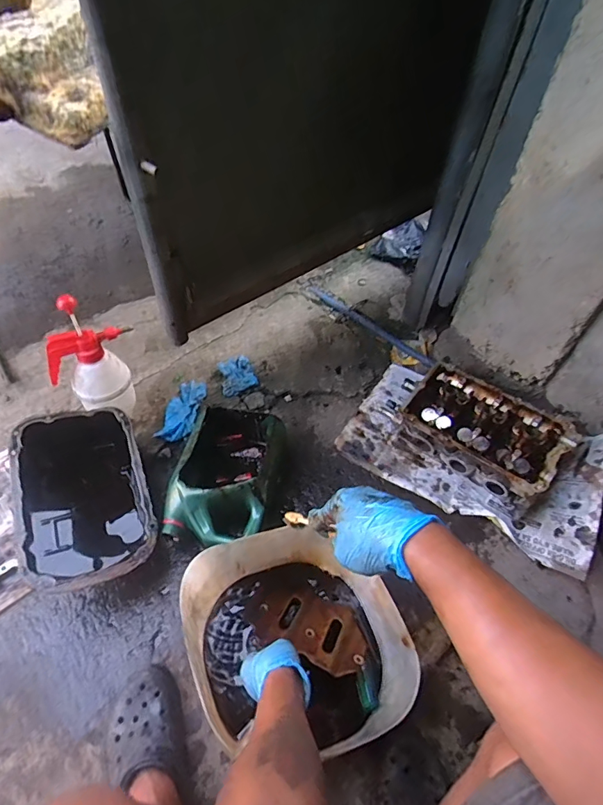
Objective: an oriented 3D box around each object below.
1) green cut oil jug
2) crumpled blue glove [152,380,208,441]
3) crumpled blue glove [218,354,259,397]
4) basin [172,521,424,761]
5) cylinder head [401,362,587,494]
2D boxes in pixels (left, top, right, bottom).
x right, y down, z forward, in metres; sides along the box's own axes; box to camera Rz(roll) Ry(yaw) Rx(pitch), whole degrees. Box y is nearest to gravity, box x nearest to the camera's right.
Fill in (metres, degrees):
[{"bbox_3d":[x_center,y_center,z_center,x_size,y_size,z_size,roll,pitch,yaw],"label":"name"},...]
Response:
[{"bbox_3d":[-0.155,0.147,0.886,0.202,0.142,0.276,6,54,8],"label":"green cut oil jug"},{"bbox_3d":[-0.279,0.018,1.034,0.072,0.024,0.154,8,55,10],"label":"crumpled blue glove"},{"bbox_3d":[-0.165,-0.072,1.123,0.090,0.031,0.103,-20,55,-10],"label":"crumpled blue glove"},{"bbox_3d":[-0.011,0.352,0.676,0.289,0.150,0.298,-20,55,-10],"label":"basin"},{"bbox_3d":[0.375,0.065,0.939,0.183,0.129,0.312,-40,60,-23],"label":"cylinder head"}]

